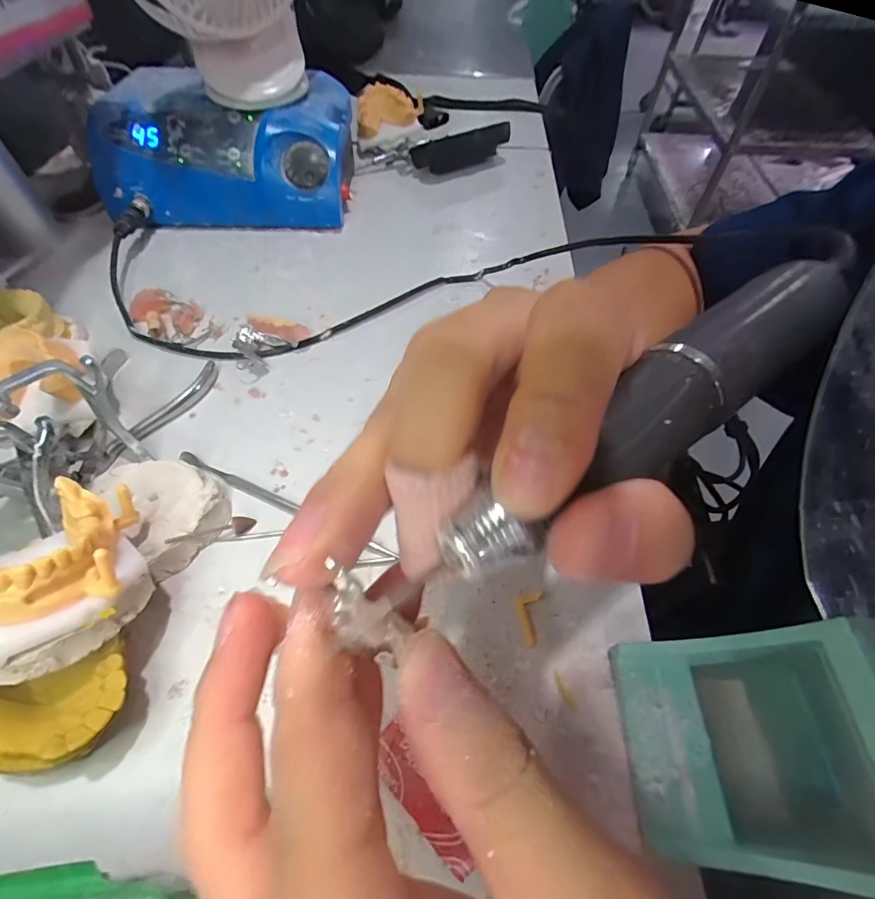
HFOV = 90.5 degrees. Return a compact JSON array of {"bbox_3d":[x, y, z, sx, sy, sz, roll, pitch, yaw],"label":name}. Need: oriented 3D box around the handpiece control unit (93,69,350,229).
[{"bbox_3d":[-0.208,-0.302,0.438,0.234,0.085,0.161,-2,55,-1],"label":"handpiece control unit"}]

